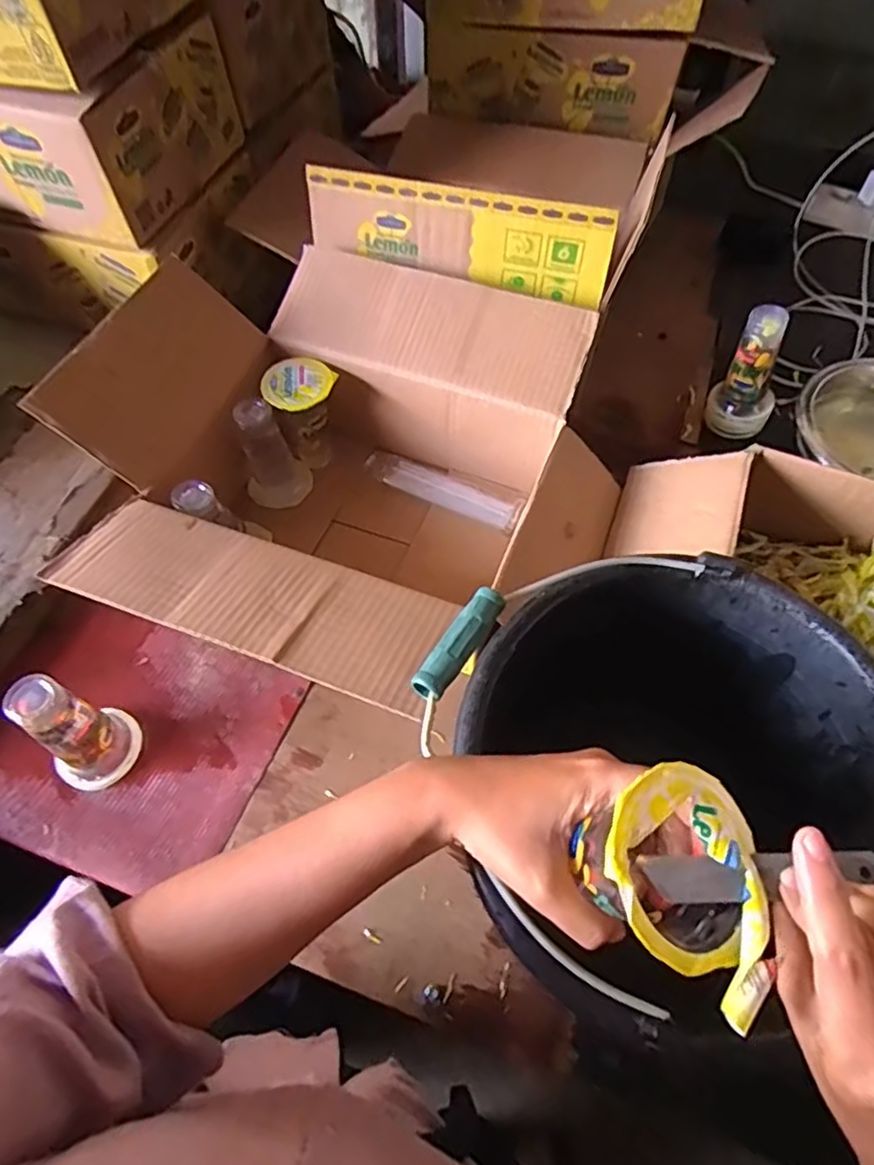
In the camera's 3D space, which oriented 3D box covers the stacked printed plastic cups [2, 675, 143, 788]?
[{"bbox_3d":[-0.303,0.125,0.543,0.055,0.124,0.068,29,63,14],"label":"stacked printed plastic cups"}]

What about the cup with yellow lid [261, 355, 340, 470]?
[{"bbox_3d":[-0.145,-0.181,0.720,0.070,0.114,0.064,-2,59,-3],"label":"cup with yellow lid"}]

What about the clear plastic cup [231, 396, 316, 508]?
[{"bbox_3d":[-0.179,-0.141,0.703,0.069,0.113,0.054,-20,62,-13],"label":"clear plastic cup"}]

